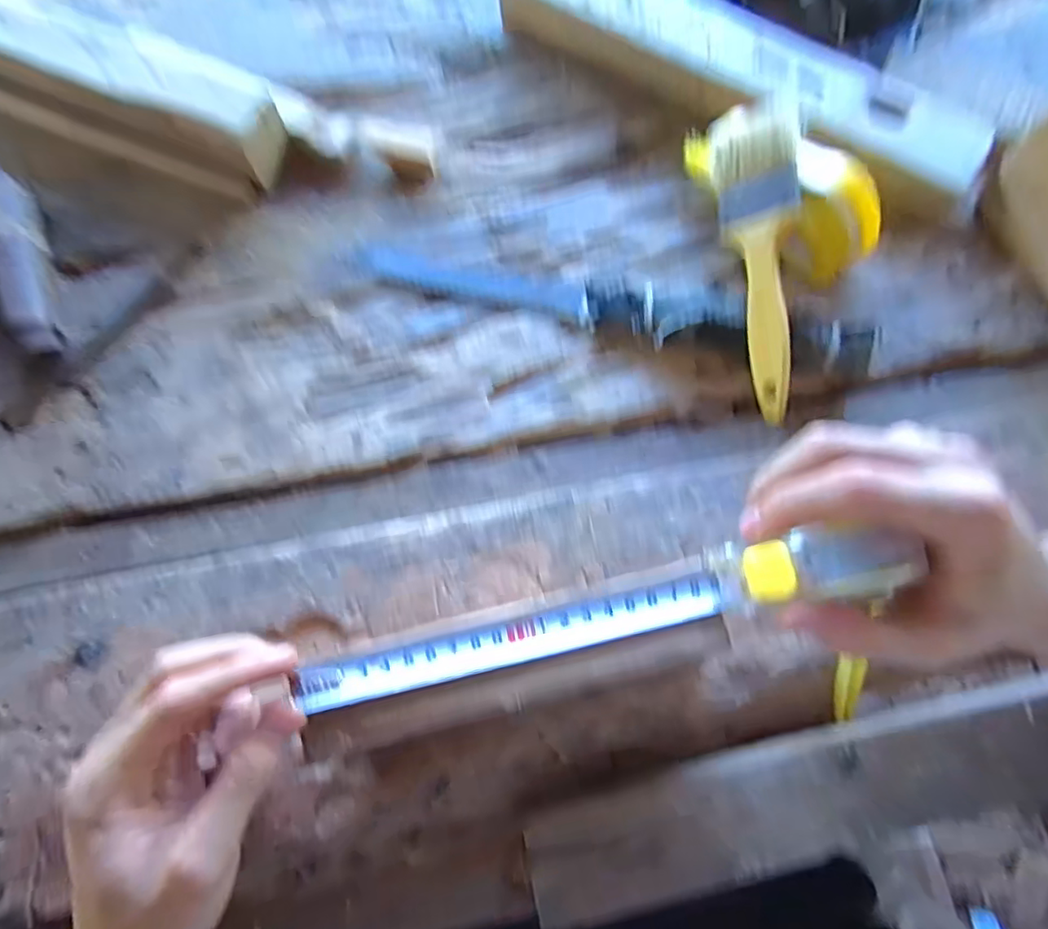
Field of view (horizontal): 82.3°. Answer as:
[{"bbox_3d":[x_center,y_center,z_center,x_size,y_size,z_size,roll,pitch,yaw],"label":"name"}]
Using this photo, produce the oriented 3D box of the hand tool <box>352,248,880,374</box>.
[{"bbox_3d":[0.050,-0.100,0.368,0.312,0.032,0.034,14,74,3],"label":"hand tool"}]

